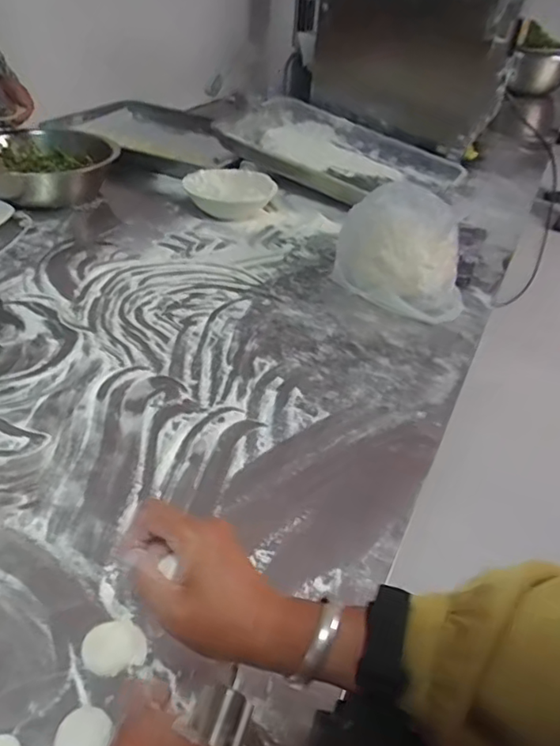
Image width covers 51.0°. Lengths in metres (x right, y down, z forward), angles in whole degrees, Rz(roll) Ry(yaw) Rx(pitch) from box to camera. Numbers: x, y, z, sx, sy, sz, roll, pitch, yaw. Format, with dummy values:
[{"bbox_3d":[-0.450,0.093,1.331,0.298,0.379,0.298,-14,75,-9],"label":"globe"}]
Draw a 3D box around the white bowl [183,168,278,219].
[{"bbox_3d":[-0.090,-0.362,1.160,0.166,0.050,0.179,3,37,-2],"label":"white bowl"}]

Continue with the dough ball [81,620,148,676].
[{"bbox_3d":[-0.123,0.202,0.434,0.044,0.009,0.037,-14,40,-22],"label":"dough ball"}]

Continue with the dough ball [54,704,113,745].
[{"bbox_3d":[-0.129,0.239,0.384,0.033,0.010,0.036,3,37,-2],"label":"dough ball"}]

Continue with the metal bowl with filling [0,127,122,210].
[{"bbox_3d":[-0.475,-0.400,1.151,0.265,0.079,0.246,3,37,-2],"label":"metal bowl with filling"}]

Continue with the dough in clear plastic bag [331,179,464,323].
[{"bbox_3d":[0.194,-0.206,0.939,0.195,0.118,0.235,10,37,8],"label":"dough in clear plastic bag"}]

